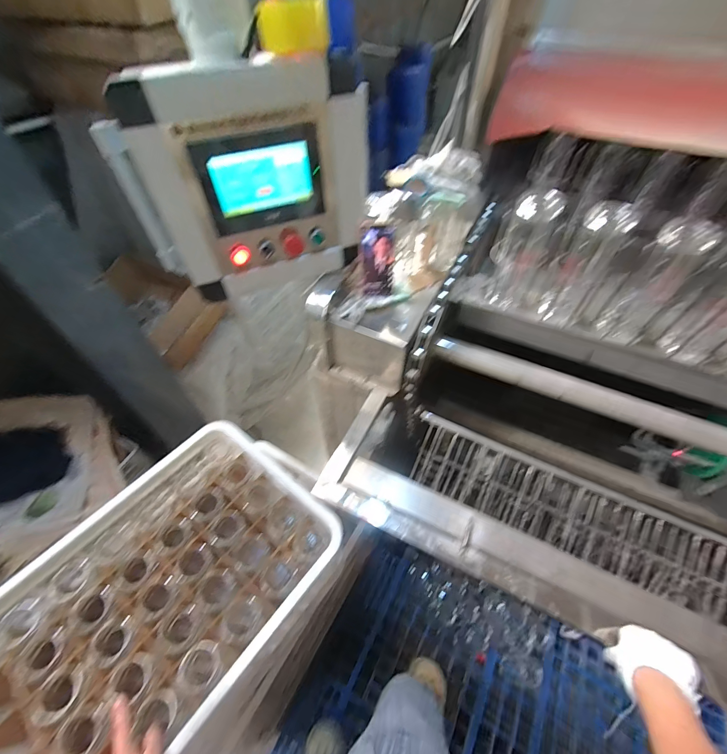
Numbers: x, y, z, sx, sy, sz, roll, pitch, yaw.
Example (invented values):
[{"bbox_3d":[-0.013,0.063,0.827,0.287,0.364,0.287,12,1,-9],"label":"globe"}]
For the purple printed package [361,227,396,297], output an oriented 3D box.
[{"bbox_3d":[0.033,-0.251,0.754,0.071,0.144,0.008,-6,32,-8],"label":"purple printed package"}]

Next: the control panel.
[{"bbox_3d":[-0.179,-0.337,0.616,0.424,0.334,0.099,-23,56,-17],"label":"control panel"}]

